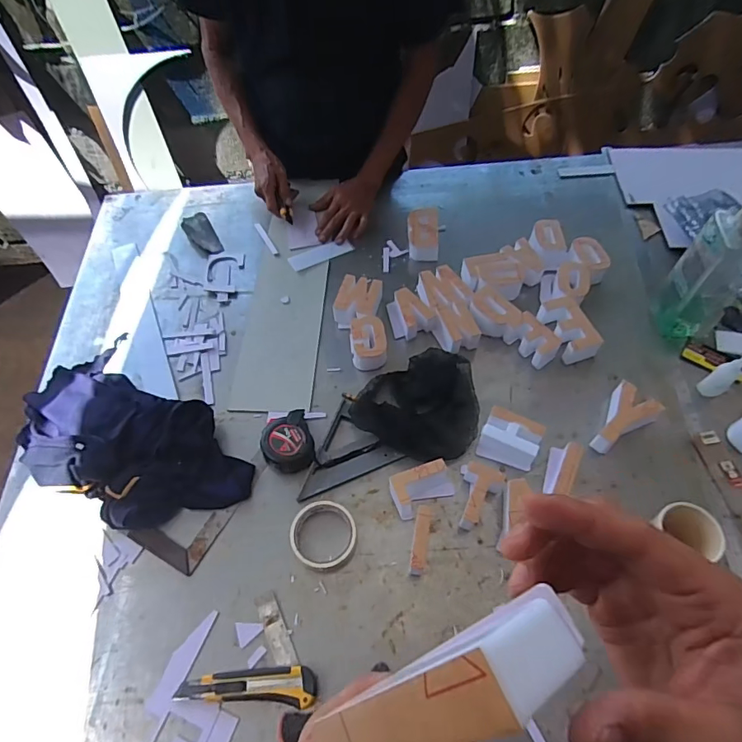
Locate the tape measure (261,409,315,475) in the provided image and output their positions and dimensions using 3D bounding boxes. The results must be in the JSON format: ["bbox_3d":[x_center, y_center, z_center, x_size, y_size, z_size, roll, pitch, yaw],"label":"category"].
[{"bbox_3d":[-0.128,0.113,0.732,0.078,0.041,0.093,-18,58,-9],"label":"tape measure"}]

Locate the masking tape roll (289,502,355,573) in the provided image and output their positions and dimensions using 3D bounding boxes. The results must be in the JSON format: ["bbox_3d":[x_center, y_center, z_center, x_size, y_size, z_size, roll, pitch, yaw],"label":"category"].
[{"bbox_3d":[-0.065,0.225,0.659,0.089,0.019,0.091,-1,57,2],"label":"masking tape roll"}]

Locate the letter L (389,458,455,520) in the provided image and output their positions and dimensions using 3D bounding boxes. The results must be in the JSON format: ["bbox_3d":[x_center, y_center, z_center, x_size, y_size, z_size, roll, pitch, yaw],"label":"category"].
[{"bbox_3d":[0.075,0.165,0.681,0.089,0.039,0.052,-21,59,-11],"label":"letter L"}]

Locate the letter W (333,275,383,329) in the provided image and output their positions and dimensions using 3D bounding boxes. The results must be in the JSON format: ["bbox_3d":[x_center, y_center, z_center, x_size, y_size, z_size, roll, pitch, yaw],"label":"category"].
[{"bbox_3d":[-0.024,-0.125,0.872,0.075,0.046,0.099,11,58,9],"label":"letter W"}]

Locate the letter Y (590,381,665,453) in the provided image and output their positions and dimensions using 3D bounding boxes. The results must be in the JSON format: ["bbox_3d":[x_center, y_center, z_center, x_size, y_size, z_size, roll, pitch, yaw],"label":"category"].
[{"bbox_3d":[0.374,0.080,0.719,0.119,0.053,0.070,-40,64,-21],"label":"letter Y"}]

